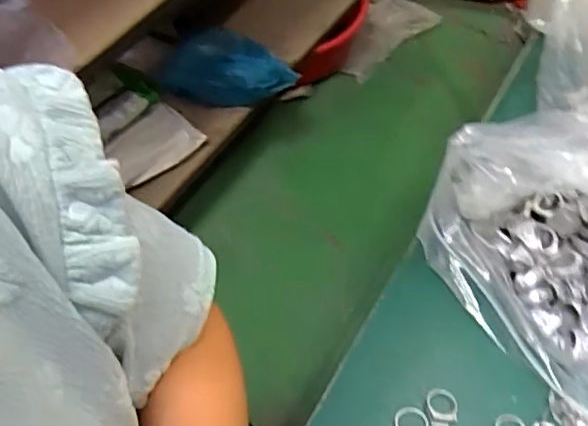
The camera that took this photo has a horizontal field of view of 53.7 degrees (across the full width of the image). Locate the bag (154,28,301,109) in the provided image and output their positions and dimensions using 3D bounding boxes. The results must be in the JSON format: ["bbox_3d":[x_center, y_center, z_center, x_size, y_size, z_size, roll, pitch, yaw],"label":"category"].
[{"bbox_3d":[-0.149,-0.324,1.284,0.303,0.094,0.163,9,57,9],"label":"bag"}]

